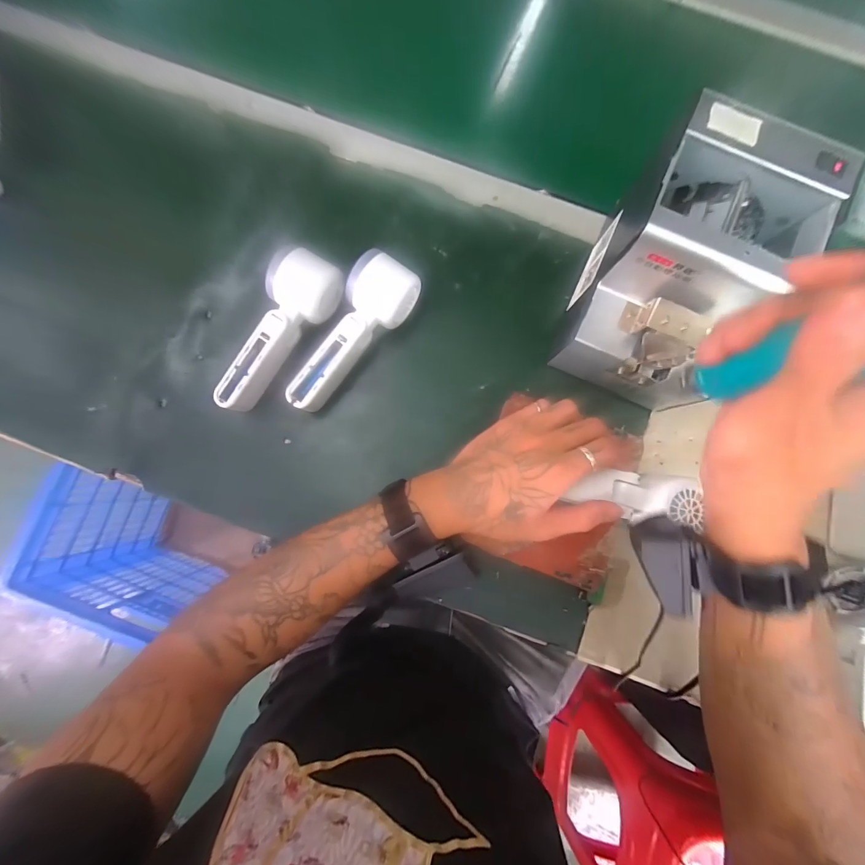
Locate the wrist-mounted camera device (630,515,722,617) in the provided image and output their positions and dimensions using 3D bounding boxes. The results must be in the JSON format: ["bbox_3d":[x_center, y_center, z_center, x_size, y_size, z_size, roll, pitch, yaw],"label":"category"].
[{"bbox_3d":[0.158,0.091,0.247,0.029,0.022,0.069,-18,98,-3],"label":"wrist-mounted camera device"}]

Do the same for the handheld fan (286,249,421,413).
[{"bbox_3d":[-0.076,-0.088,0.357,0.057,0.055,0.166,33,83,3],"label":"handheld fan"}]

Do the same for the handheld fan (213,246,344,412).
[{"bbox_3d":[-0.149,-0.094,0.351,0.055,0.061,0.164,39,84,4],"label":"handheld fan"}]

